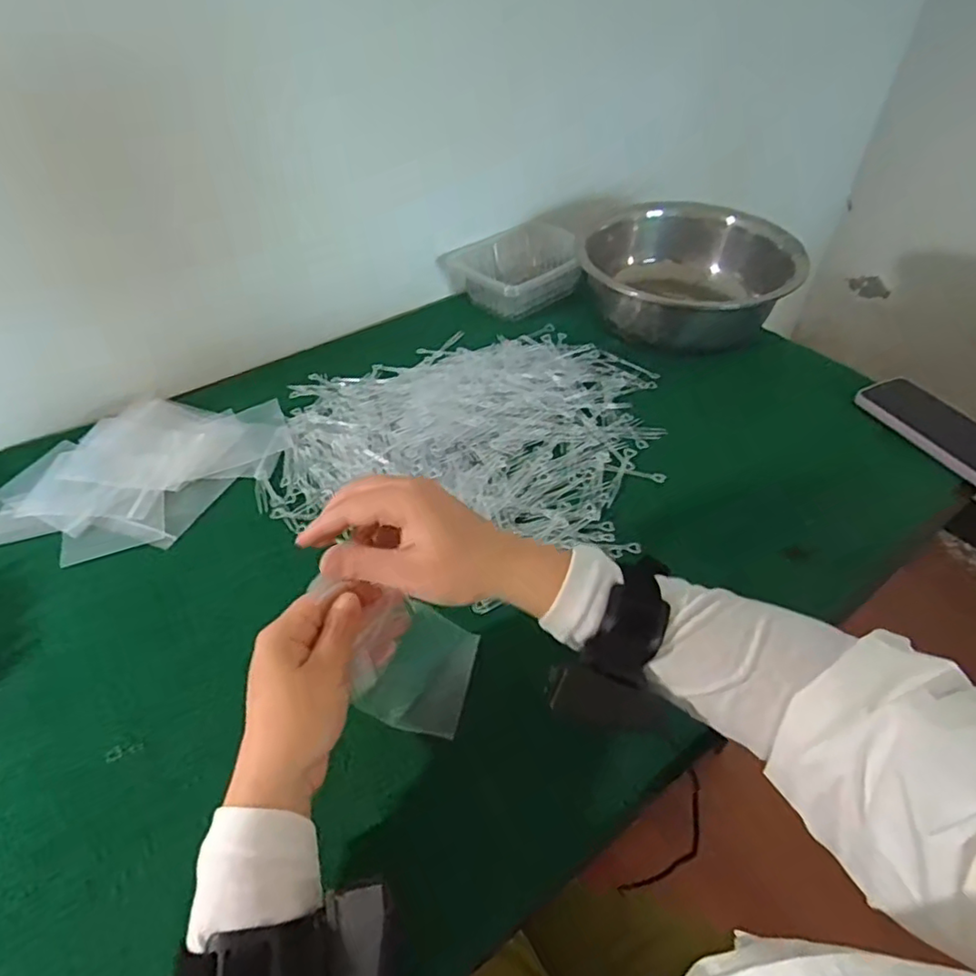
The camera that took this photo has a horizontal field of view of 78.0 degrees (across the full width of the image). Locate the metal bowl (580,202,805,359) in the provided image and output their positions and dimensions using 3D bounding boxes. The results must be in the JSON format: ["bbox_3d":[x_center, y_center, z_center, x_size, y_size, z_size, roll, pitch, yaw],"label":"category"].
[{"bbox_3d":[0.252,-0.263,0.758,0.228,0.110,0.228,0,46,0],"label":"metal bowl"}]

